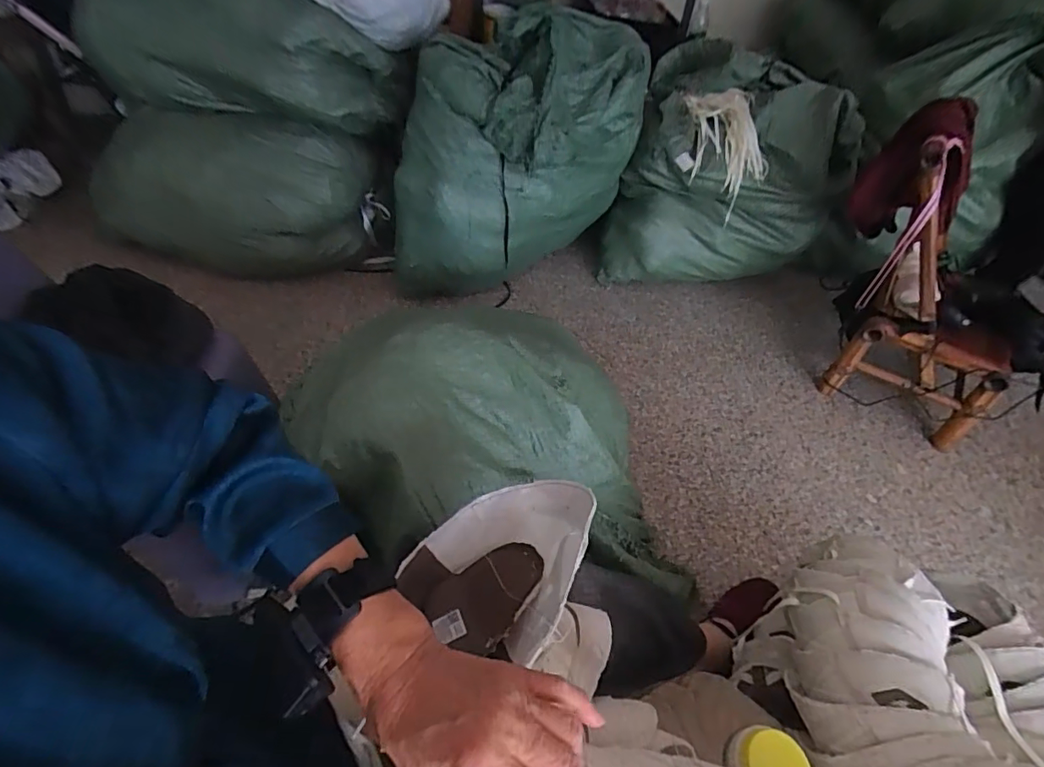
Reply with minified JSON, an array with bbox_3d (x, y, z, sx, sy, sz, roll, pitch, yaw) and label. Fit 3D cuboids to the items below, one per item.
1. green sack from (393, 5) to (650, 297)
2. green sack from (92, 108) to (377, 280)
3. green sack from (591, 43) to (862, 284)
[{"bbox_3d":[-0.026,-0.615,1.365,0.625,0.538,0.444,-4,48,-9],"label":"green sack"},{"bbox_3d":[-0.878,-0.549,1.498,0.823,0.334,0.346,4,48,-2],"label":"green sack"},{"bbox_3d":[0.565,-0.622,1.492,0.597,0.516,0.406,6,48,0],"label":"green sack"}]

